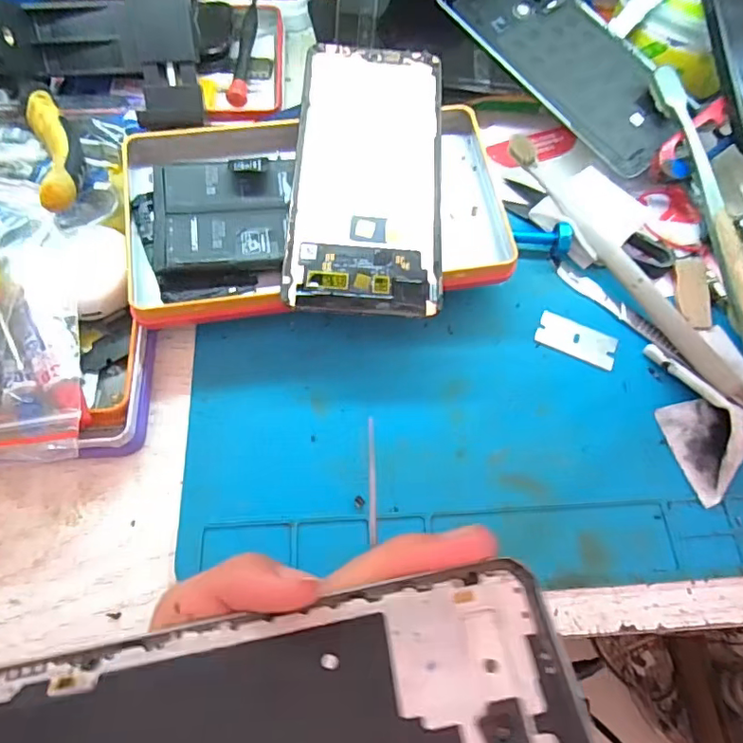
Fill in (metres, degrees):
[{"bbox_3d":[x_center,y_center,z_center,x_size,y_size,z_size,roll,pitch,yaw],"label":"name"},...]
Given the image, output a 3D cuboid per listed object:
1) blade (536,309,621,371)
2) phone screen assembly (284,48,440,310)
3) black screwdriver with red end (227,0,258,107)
[{"bbox_3d":[0.102,-0.016,0.268,0.039,0.004,0.020,24,66,8],"label":"blade"},{"bbox_3d":[-0.001,-0.098,0.262,0.070,0.004,0.151,4,69,-4],"label":"phone screen assembly"},{"bbox_3d":[-0.074,-0.199,0.324,0.010,0.012,0.104,3,64,-2],"label":"black screwdriver with red end"}]

